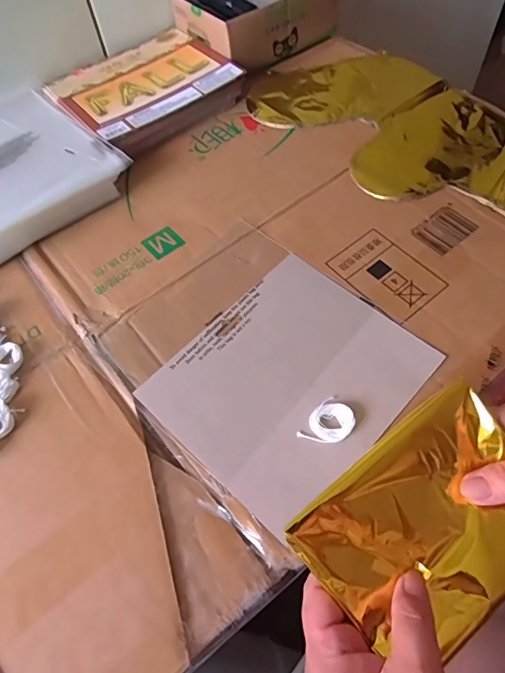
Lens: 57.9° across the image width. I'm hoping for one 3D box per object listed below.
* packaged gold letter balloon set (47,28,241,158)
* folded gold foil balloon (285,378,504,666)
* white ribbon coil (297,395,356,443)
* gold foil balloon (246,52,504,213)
[{"bbox_3d":[-0.131,-0.302,0.558,0.192,0.033,0.173,-39,63,-18],"label":"packaged gold letter balloon set"},{"bbox_3d":[0.104,0.108,0.265,0.140,0.028,0.100,-33,62,-15],"label":"folded gold foil balloon"},{"bbox_3d":[0.057,0.066,0.342,0.041,0.005,0.030,-39,64,-18],"label":"white ribbon coil"},{"bbox_3d":[0.192,-0.208,0.487,0.195,0.011,0.419,-36,63,-16],"label":"gold foil balloon"}]

